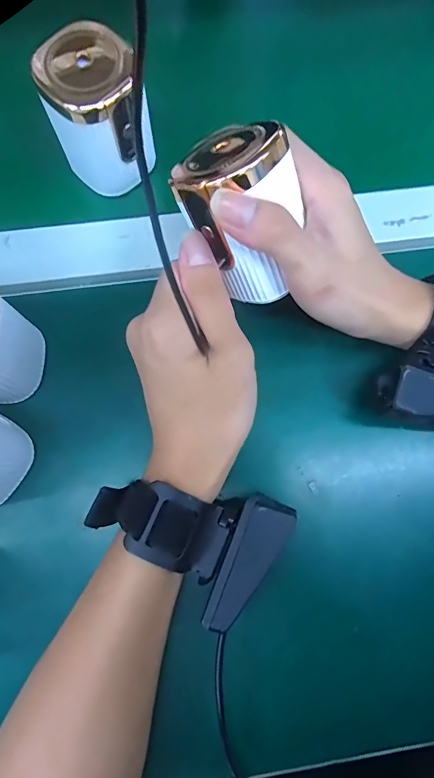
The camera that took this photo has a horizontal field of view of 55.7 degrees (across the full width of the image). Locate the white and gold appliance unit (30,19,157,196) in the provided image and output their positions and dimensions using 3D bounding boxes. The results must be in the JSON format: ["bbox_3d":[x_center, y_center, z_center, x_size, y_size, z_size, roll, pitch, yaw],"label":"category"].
[{"bbox_3d":[-0.070,-0.167,0.254,0.060,0.071,0.048,-26,81,-5],"label":"white and gold appliance unit"}]

